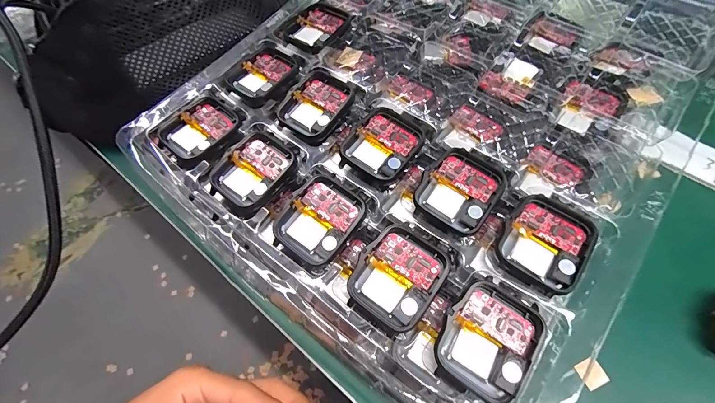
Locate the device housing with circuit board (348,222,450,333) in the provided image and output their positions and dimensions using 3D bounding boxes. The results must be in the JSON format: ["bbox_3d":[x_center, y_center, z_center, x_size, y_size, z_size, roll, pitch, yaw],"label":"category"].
[{"bbox_3d":[0.020,0.034,0.154,0.037,0.006,0.045,34,69,19],"label":"device housing with circuit board"}]

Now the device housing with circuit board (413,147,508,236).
[{"bbox_3d":[0.055,-0.007,0.174,0.039,0.009,0.045,33,68,19],"label":"device housing with circuit board"}]

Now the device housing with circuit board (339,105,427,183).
[{"bbox_3d":[0.016,-0.034,0.189,0.037,0.006,0.046,34,68,19],"label":"device housing with circuit board"}]

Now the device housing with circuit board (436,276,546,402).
[{"bbox_3d":[0.057,0.060,0.141,0.037,0.010,0.047,33,69,19],"label":"device housing with circuit board"}]

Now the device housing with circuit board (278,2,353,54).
[{"bbox_3d":[-0.030,-0.129,0.239,0.043,0.007,0.046,36,69,20],"label":"device housing with circuit board"}]

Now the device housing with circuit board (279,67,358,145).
[{"bbox_3d":[-0.025,-0.062,0.204,0.039,0.007,0.049,30,66,17],"label":"device housing with circuit board"}]

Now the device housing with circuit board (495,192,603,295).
[{"bbox_3d":[0.092,0.019,0.159,0.038,0.007,0.046,35,69,20],"label":"device housing with circuit board"}]

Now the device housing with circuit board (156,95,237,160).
[{"bbox_3d":[-0.099,-0.046,0.205,0.038,0.007,0.044,38,69,20],"label":"device housing with circuit board"}]

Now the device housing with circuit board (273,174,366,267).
[{"bbox_3d":[-0.019,0.010,0.172,0.037,0.011,0.043,35,69,20],"label":"device housing with circuit board"}]

